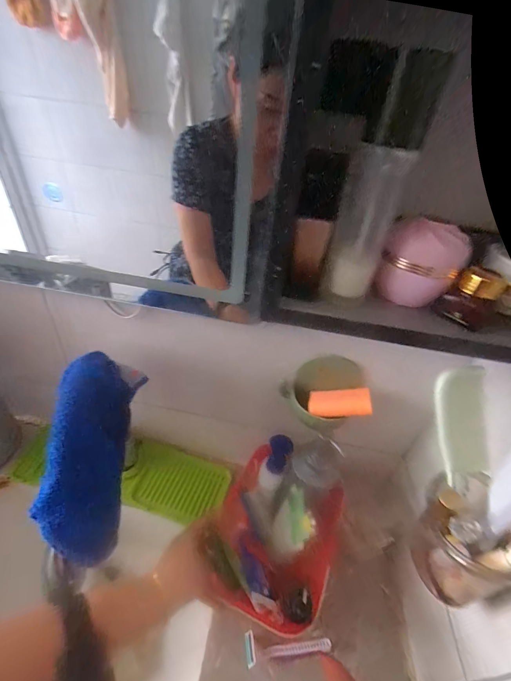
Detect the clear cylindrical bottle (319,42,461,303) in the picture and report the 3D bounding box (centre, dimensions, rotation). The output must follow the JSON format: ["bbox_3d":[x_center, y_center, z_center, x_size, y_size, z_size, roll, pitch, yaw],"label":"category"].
[{"bbox_3d":[0.086,-0.104,0.225,0.038,0.154,0.029,-25,49,-34],"label":"clear cylindrical bottle"}]

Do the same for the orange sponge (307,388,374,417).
[{"bbox_3d":[0.115,0.084,0.426,0.080,0.017,0.042,-6,37,14],"label":"orange sponge"}]

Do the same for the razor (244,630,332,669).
[{"bbox_3d":[0.044,0.415,0.417,0.113,0.015,0.032,4,39,-4],"label":"razor"}]

